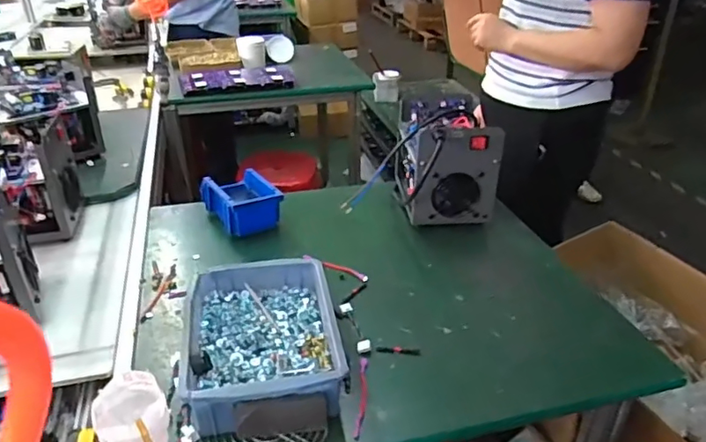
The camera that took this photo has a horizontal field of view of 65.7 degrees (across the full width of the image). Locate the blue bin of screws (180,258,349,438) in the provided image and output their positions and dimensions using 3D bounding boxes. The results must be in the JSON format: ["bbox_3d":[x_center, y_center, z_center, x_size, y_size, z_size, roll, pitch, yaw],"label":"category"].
[{"bbox_3d":[-0.117,0.149,0.707,0.182,0.085,0.244,-6,30,-10],"label":"blue bin of screws"}]

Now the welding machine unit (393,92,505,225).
[{"bbox_3d":[0.170,-0.116,1.056,0.146,0.198,0.225,-3,30,-6],"label":"welding machine unit"}]

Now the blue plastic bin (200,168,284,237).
[{"bbox_3d":[-0.214,-0.039,1.030,0.105,0.079,0.159,-18,35,-29],"label":"blue plastic bin"}]

